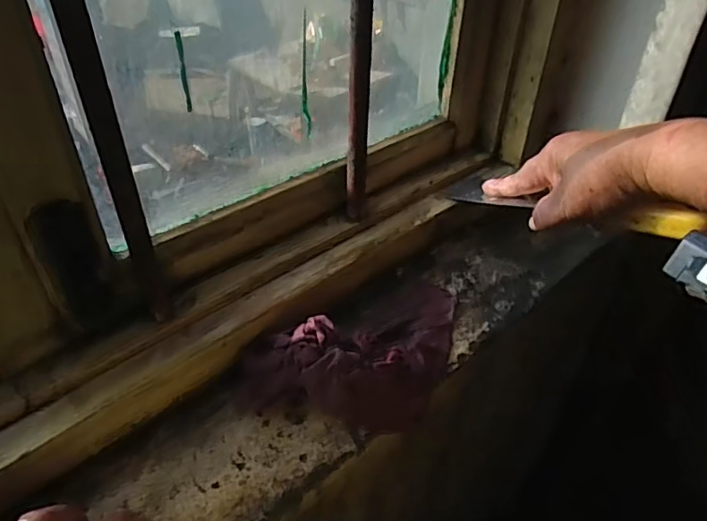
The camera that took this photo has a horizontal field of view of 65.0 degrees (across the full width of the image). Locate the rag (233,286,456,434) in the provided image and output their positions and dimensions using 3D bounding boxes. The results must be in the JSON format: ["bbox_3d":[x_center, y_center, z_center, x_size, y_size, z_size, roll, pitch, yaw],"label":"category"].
[{"bbox_3d":[0.016,0.063,0.378,0.182,0.049,0.095,-21,47,-26],"label":"rag"}]

